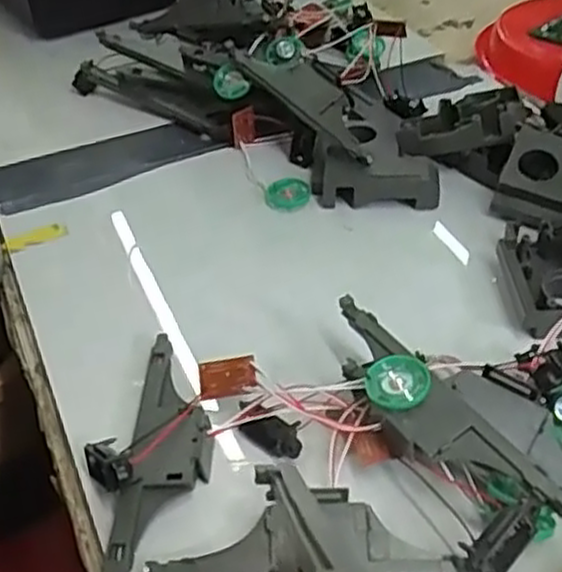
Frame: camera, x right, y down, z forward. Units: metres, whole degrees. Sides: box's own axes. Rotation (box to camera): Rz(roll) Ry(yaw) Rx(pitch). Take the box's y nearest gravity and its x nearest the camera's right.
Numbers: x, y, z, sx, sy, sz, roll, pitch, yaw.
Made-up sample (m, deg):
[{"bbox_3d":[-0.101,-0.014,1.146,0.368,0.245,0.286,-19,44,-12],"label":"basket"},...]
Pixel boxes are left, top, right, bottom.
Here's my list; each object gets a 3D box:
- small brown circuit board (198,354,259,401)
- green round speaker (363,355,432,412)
[{"bbox_3d":[-0.026,0.045,0.369,0.029,0.004,0.019,-13,66,9],"label":"small brown circuit board"},{"bbox_3d":[0.052,0.043,0.337,0.028,0.004,0.028,-6,47,7],"label":"green round speaker"}]

